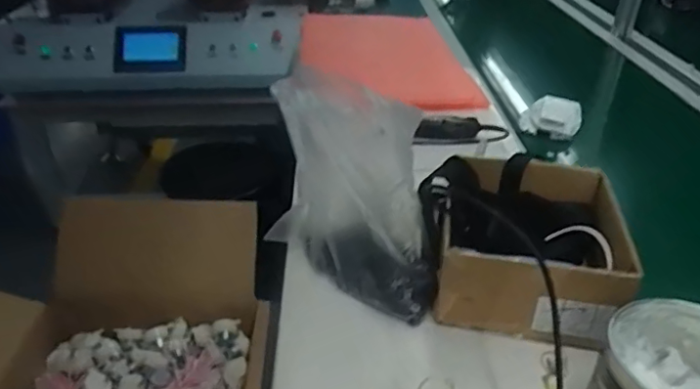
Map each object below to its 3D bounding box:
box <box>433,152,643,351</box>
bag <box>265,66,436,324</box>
[{"bbox_3d":[0.202,0.055,0.646,0.193,0.106,0.209,7,34,11],"label":"box"},{"bbox_3d":[0.007,-0.010,0.666,0.264,0.202,0.139,22,39,31],"label":"bag"}]

